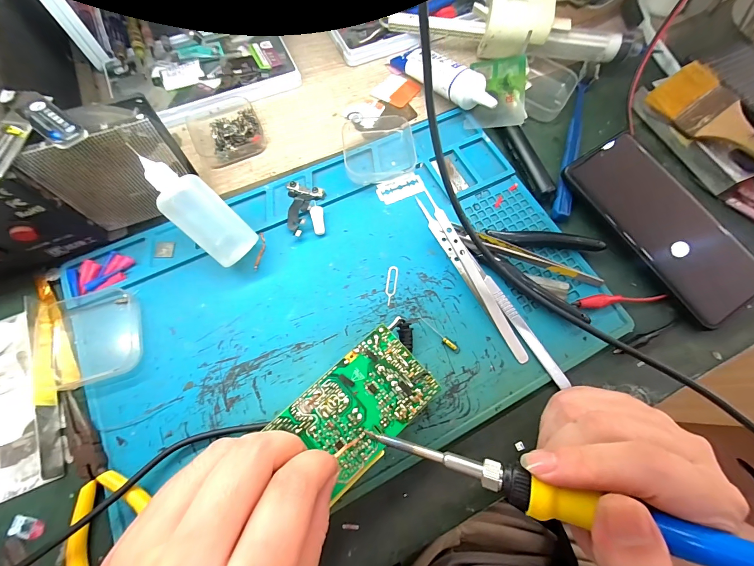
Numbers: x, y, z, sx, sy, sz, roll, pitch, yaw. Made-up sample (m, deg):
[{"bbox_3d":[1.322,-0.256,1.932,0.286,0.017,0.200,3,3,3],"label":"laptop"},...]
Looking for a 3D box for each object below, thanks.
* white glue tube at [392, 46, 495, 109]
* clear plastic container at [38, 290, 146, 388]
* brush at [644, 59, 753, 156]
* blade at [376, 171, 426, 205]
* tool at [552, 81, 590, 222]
[{"bbox_3d":[0.064,-0.199,0.311,0.030,0.033,0.123,-37,75,-13],"label":"white glue tube"},{"bbox_3d":[-0.209,0.038,0.232,0.066,0.009,0.066,-16,71,-7],"label":"clear plastic container"},{"bbox_3d":[0.314,-0.124,0.278,0.061,0.017,0.161,-30,73,-6],"label":"brush"},{"bbox_3d":[0.021,-0.085,0.285,0.041,0.004,0.023,-19,71,-1],"label":"blade"},{"bbox_3d":[0.183,-0.131,0.300,0.015,0.011,0.167,18,71,5],"label":"tool"}]

